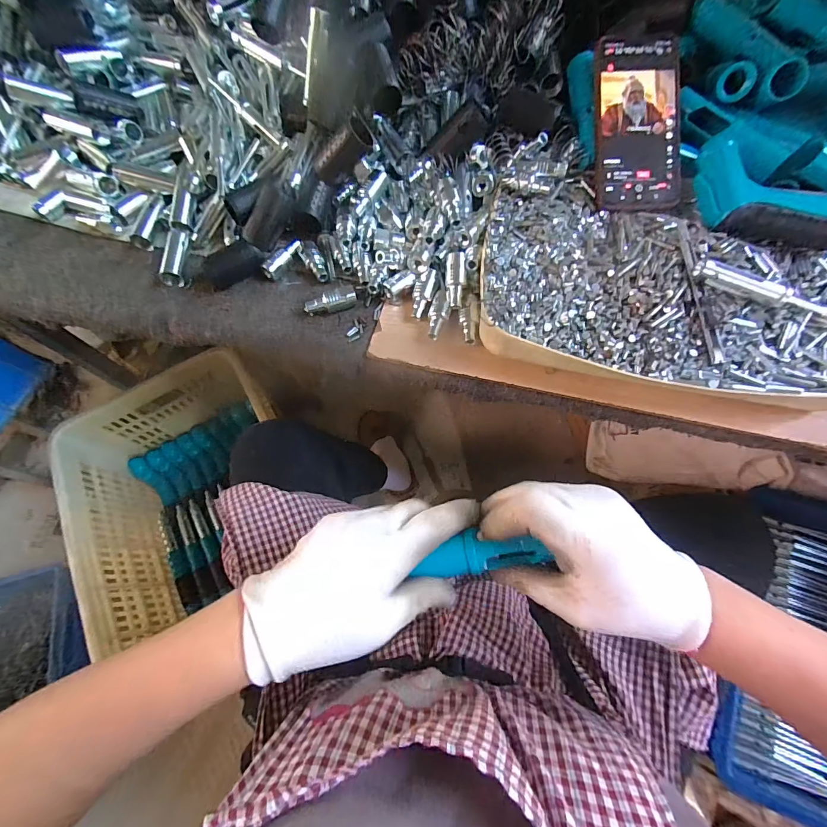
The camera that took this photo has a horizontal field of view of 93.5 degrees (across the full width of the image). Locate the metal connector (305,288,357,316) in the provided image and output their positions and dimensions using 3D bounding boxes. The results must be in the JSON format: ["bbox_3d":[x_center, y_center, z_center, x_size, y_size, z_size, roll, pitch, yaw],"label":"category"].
[{"bbox_3d":[-0.085,-0.113,0.405,0.053,0.019,0.014,-20,68,-6],"label":"metal connector"}]

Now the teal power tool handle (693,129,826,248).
[{"bbox_3d":[0.316,-0.192,0.351,0.136,0.036,0.080,37,74,16],"label":"teal power tool handle"}]

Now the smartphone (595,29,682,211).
[{"bbox_3d":[0.217,-0.280,0.375,0.078,0.009,0.165,0,90,2],"label":"smartphone"}]

